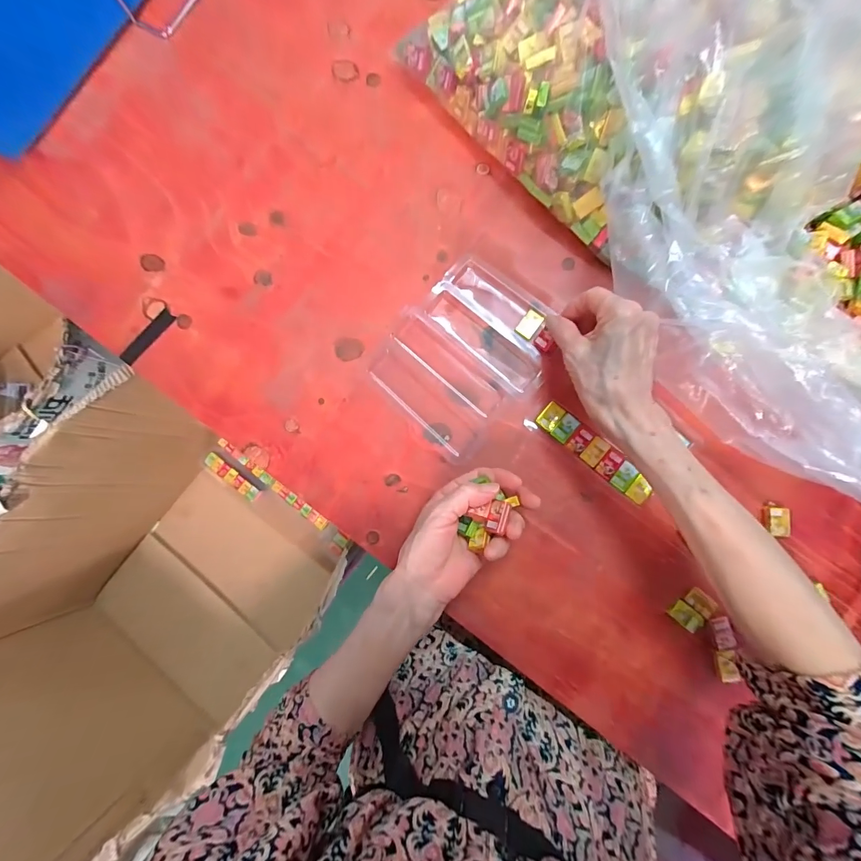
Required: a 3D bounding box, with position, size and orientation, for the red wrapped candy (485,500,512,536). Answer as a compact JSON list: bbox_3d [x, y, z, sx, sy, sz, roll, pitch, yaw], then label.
[{"bbox_3d":[0.053,0.068,0.298,0.015,0.011,0.025,15,85,5],"label":"red wrapped candy"}]

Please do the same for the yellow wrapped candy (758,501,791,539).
[{"bbox_3d":[0.305,0.079,0.336,0.018,0.014,0.029,6,84,4],"label":"yellow wrapped candy"}]

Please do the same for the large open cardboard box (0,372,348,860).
[{"bbox_3d":[-0.424,0.267,0.587,0.438,0.337,0.402,-40,83,-2],"label":"large open cardboard box"}]

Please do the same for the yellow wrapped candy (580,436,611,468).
[{"bbox_3d":[0.150,0.020,0.346,0.017,0.005,0.026,37,87,6],"label":"yellow wrapped candy"}]

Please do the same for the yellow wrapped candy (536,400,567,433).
[{"bbox_3d":[0.112,-0.013,0.353,0.018,0.004,0.026,39,87,6],"label":"yellow wrapped candy"}]

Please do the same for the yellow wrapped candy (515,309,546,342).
[{"bbox_3d":[0.096,-0.102,0.364,0.019,0.005,0.029,35,87,6],"label":"yellow wrapped candy"}]

